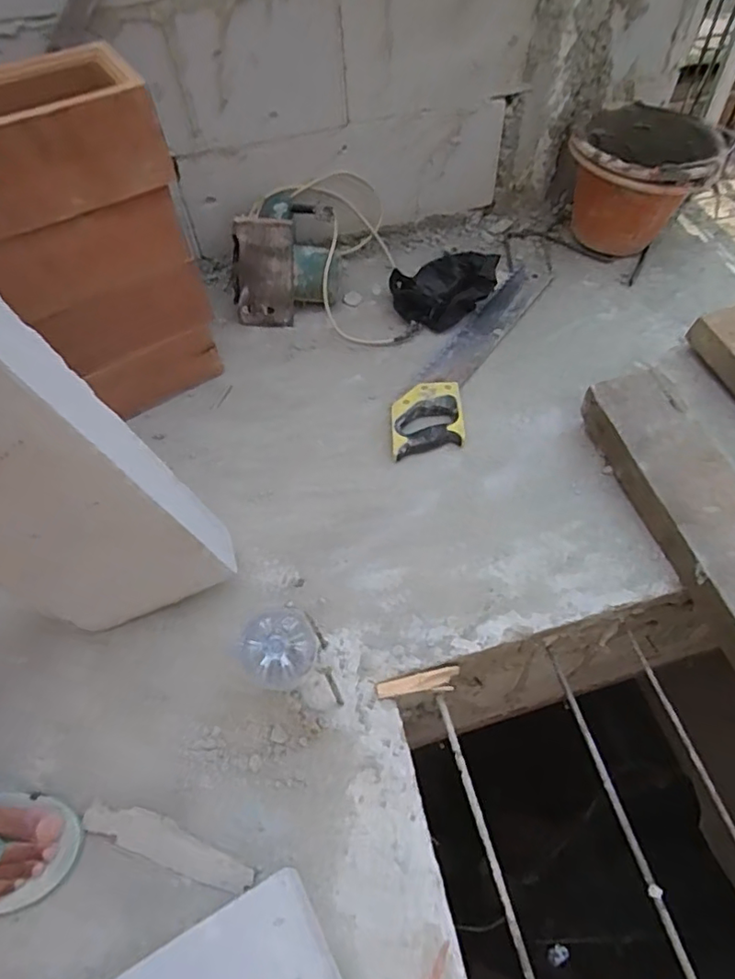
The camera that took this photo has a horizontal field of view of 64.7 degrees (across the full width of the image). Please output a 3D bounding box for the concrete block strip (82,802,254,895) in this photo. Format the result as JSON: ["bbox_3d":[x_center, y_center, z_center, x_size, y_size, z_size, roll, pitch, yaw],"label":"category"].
[{"bbox_3d":[-0.209,0.371,0.607,0.193,0.011,0.039,14,58,13],"label":"concrete block strip"}]

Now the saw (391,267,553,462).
[{"bbox_3d":[0.178,-0.241,0.986,0.113,0.032,0.513,22,60,17],"label":"saw"}]

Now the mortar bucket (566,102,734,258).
[{"bbox_3d":[0.497,-0.549,1.079,0.233,0.209,0.233,-2,56,2],"label":"mortar bucket"}]

